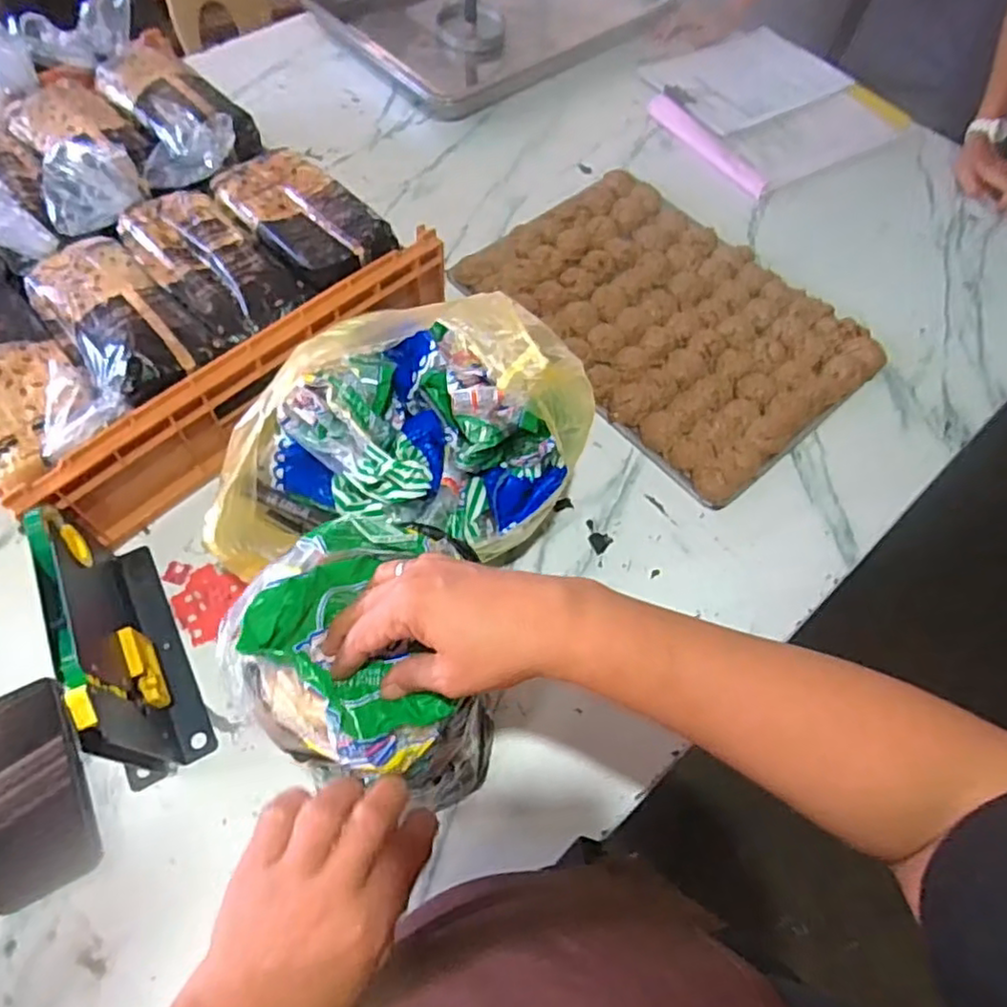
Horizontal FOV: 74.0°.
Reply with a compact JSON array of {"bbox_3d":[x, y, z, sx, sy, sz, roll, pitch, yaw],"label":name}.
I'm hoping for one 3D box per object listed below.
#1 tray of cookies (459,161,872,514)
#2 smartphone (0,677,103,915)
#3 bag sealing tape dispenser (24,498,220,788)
[{"bbox_3d":[0.198,-0.235,0.823,0.324,0.028,0.449,-40,71,-22],"label":"tray of cookies"},{"bbox_3d":[-0.383,0.230,0.542,0.080,0.010,0.163,-19,70,-16],"label":"smartphone"},{"bbox_3d":[-0.314,0.101,0.542,0.062,0.149,0.218,-21,65,-15],"label":"bag sealing tape dispenser"}]

